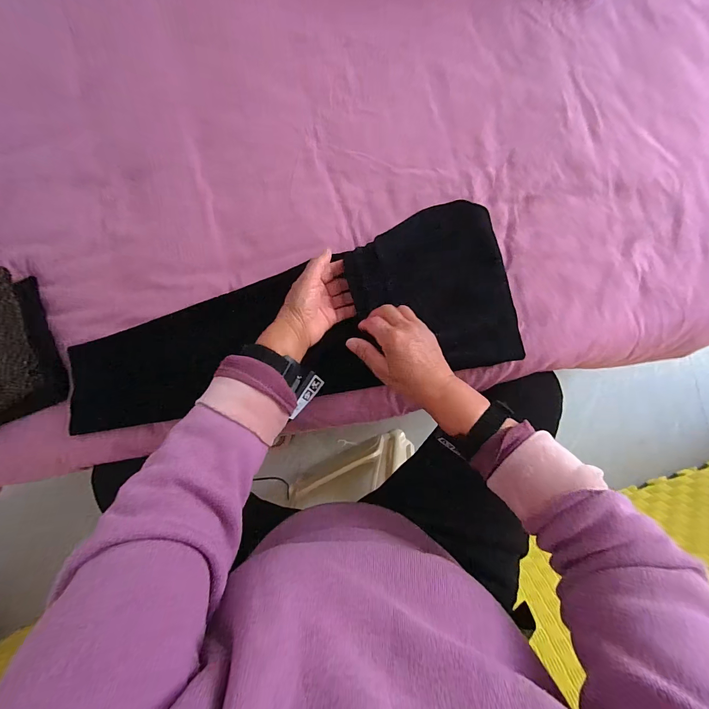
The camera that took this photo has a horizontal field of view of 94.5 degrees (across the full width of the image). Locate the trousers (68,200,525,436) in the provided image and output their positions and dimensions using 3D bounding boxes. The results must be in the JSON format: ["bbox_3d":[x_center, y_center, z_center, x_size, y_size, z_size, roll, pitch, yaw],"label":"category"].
[{"bbox_3d":[-0.118,-0.030,0.478,0.651,0.062,0.201,-12,85,10],"label":"trousers"}]

